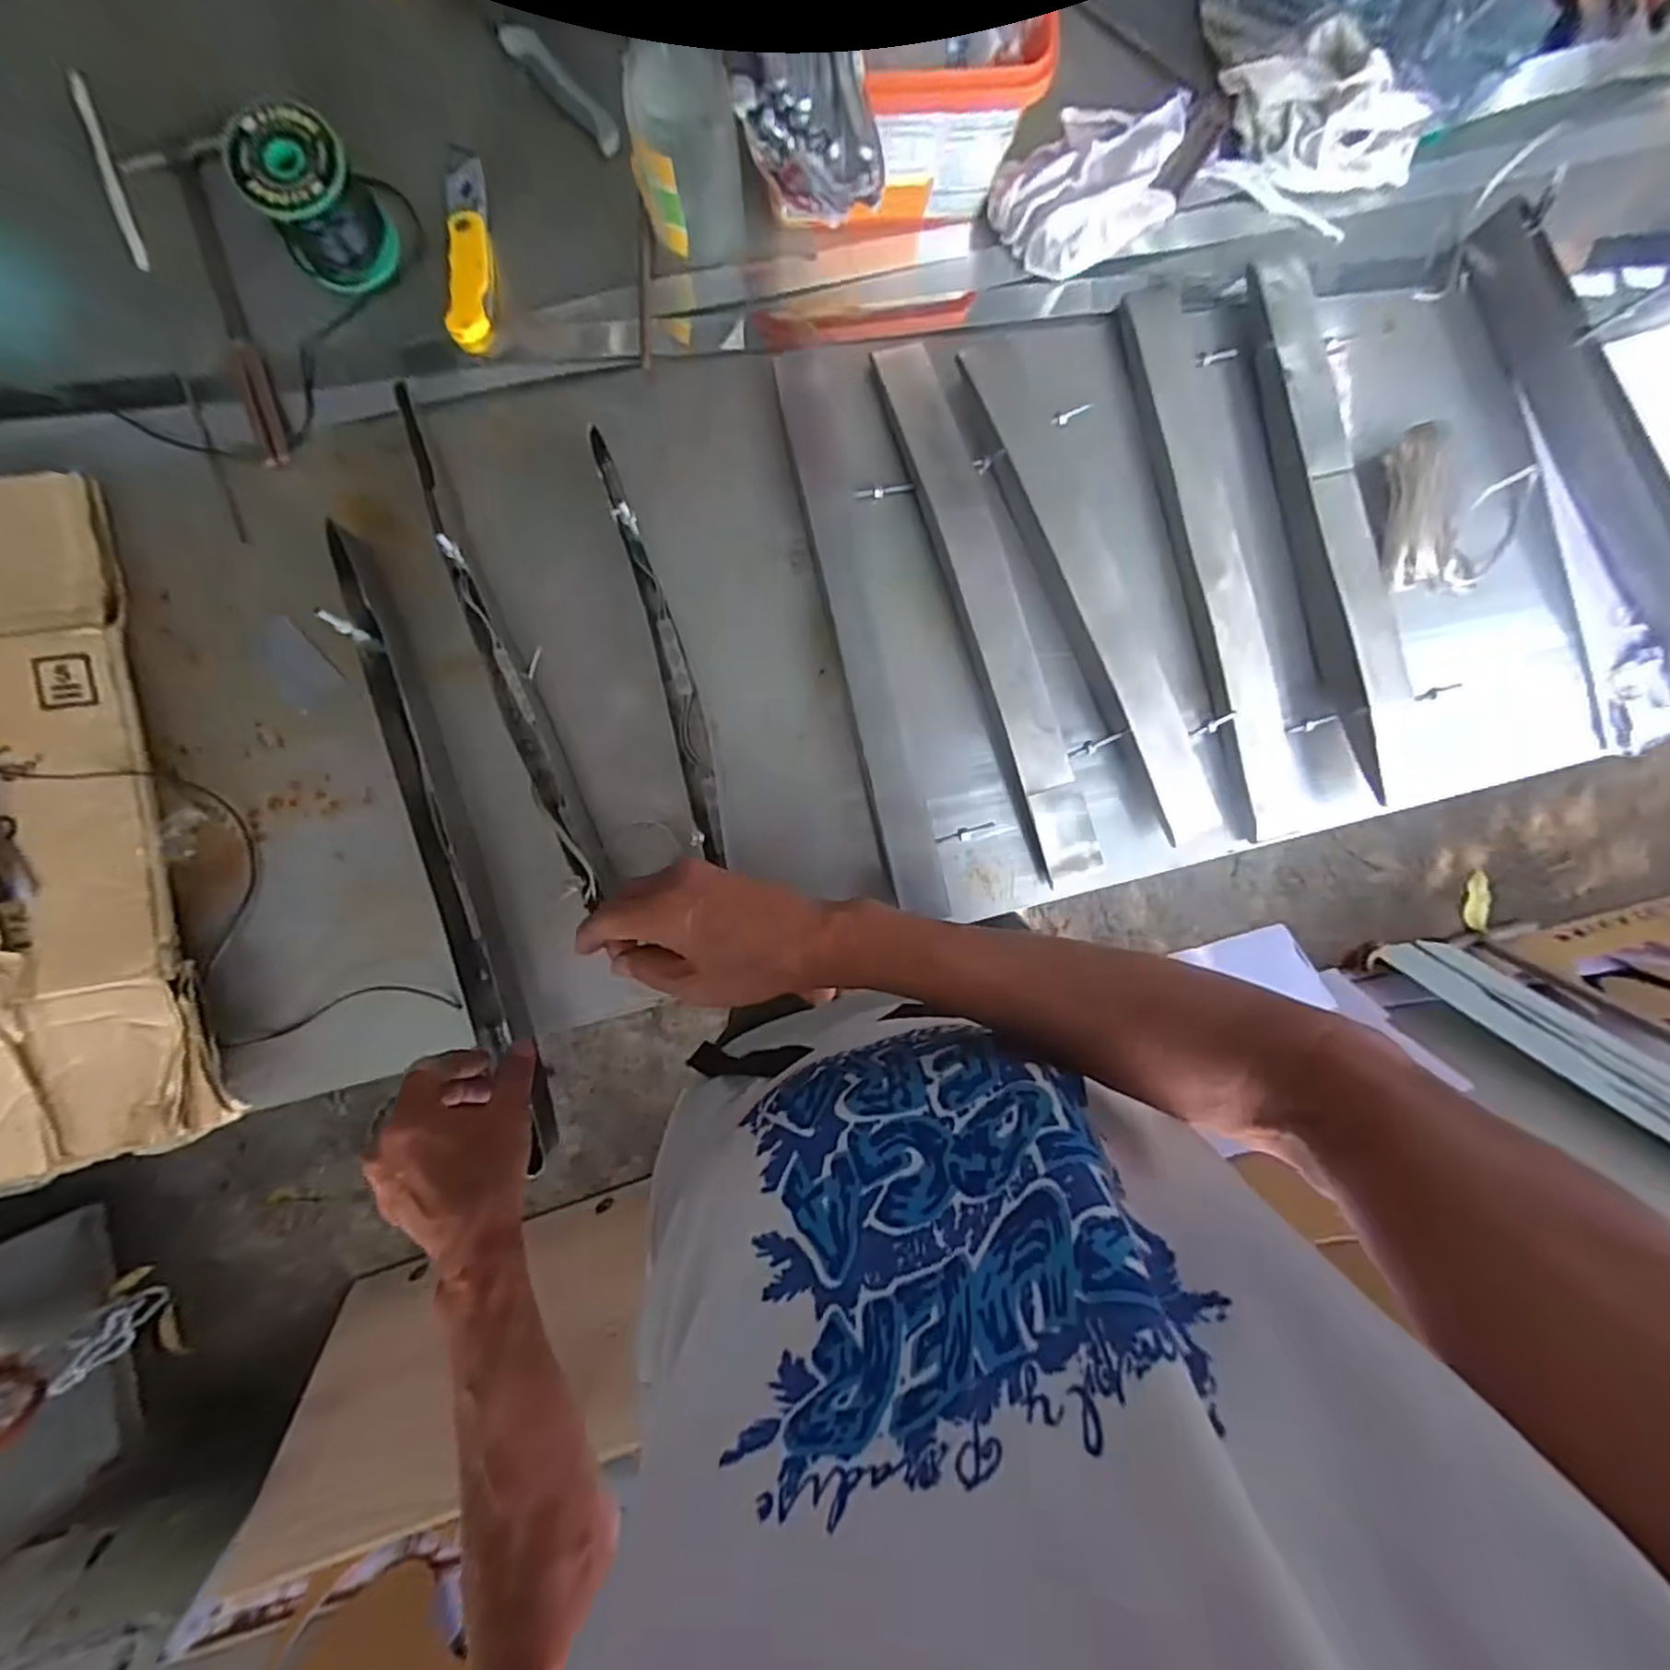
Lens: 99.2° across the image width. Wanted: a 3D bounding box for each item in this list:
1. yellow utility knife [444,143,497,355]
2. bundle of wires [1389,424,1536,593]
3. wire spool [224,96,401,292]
[{"bbox_3d":[-0.256,-0.417,0.499,0.032,0.022,0.147,-2,91,-4],"label":"yellow utility knife"},{"bbox_3d":[0.495,-0.253,0.555,0.127,0.034,0.114,-3,91,-4],"label":"bundle of wires"},{"bbox_3d":[-0.344,-0.421,0.468,0.067,0.074,0.064,0,91,-4],"label":"wire spool"}]

